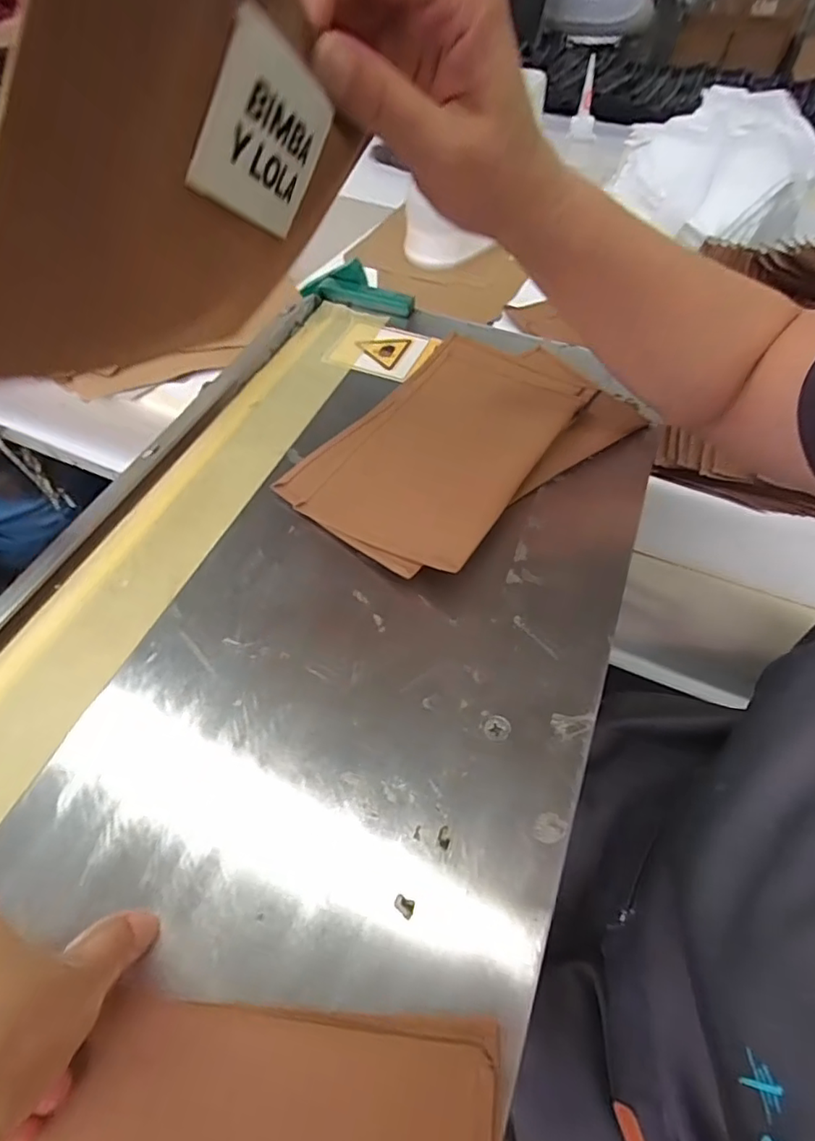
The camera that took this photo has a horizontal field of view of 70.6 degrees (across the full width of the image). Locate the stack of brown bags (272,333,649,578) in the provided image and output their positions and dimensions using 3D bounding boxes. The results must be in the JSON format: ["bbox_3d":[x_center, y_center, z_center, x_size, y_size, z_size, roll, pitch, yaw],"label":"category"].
[{"bbox_3d":[0.039,-0.083,0.368,0.137,0.016,0.214,33,60,22],"label":"stack of brown bags"}]

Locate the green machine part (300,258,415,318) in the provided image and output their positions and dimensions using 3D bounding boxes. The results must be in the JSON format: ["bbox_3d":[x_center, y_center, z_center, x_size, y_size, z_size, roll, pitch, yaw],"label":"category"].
[{"bbox_3d":[-0.044,-0.232,0.477,0.107,0.029,0.034,18,56,13],"label":"green machine part"}]

